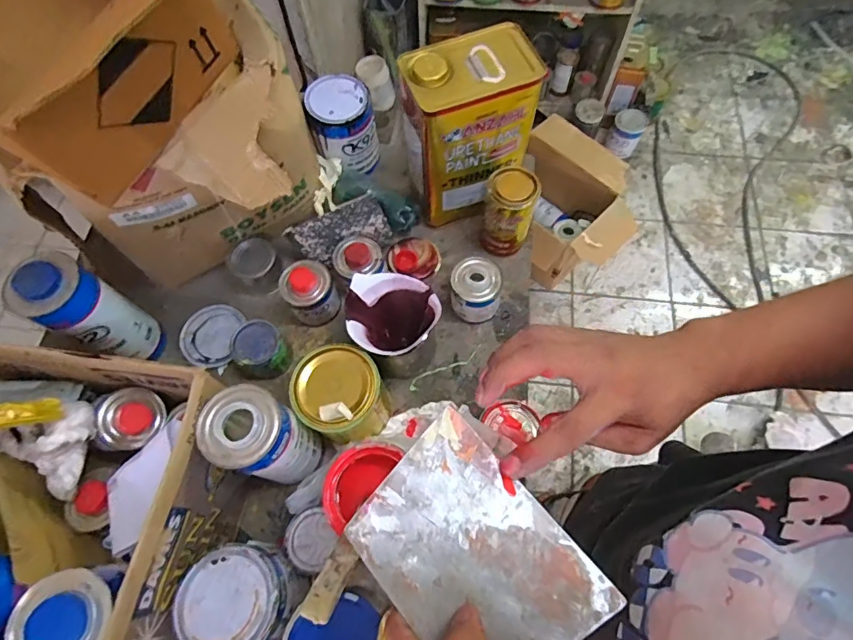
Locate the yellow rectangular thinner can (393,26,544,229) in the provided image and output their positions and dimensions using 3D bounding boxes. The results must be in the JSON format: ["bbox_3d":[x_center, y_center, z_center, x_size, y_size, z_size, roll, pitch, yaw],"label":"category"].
[{"bbox_3d":[0.059,-0.258,0.700,0.159,0.249,0.107,-20,66,-7],"label":"yellow rectangular thinner can"}]

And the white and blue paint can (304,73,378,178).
[{"bbox_3d":[-0.135,-0.317,0.796,0.094,0.120,0.099,-1,66,2],"label":"white and blue paint can"}]

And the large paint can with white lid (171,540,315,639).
[{"bbox_3d":[-0.192,0.298,0.519,0.103,0.104,0.097,-1,66,2],"label":"large paint can with white lid"}]

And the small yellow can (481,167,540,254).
[{"bbox_3d":[0.120,-0.156,0.720,0.068,0.130,0.069,-1,66,2],"label":"small yellow can"}]

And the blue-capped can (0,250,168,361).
[{"bbox_3d":[-0.426,0.001,0.634,0.072,0.209,0.081,26,69,13],"label":"blue-capped can"}]

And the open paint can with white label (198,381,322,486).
[{"bbox_3d":[-0.181,0.139,0.551,0.080,0.170,0.078,-1,66,2],"label":"open paint can with white label"}]

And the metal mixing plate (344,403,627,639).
[{"bbox_3d":[0.026,0.132,0.275,0.096,0.006,0.136,-34,69,-22],"label":"metal mixing plate"}]

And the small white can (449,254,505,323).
[{"bbox_3d":[0.072,-0.043,0.701,0.071,0.077,0.071,7,66,6],"label":"small white can"}]

